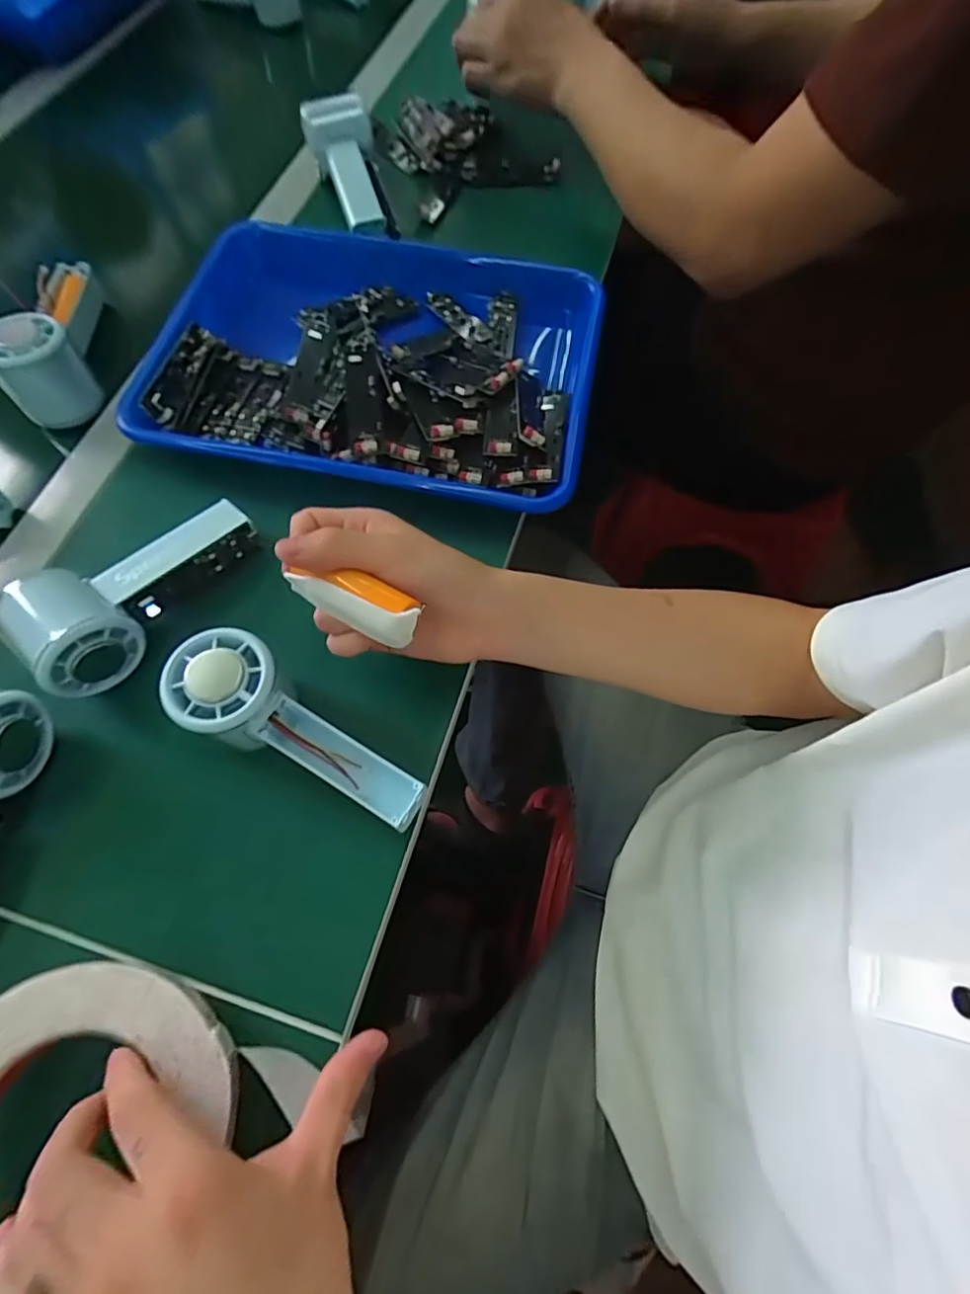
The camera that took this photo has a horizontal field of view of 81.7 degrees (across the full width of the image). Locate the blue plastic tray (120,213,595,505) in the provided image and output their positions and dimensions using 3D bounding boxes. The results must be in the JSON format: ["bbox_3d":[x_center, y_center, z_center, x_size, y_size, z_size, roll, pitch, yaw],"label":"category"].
[{"bbox_3d":[-0.094,-0.224,0.462,0.358,0.071,0.244,10,67,5],"label":"blue plastic tray"}]

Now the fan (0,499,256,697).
[{"bbox_3d":[-0.222,-0.045,0.351,0.070,0.047,0.151,34,71,14],"label":"fan"}]

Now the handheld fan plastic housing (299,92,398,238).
[{"bbox_3d":[-0.121,-0.440,0.527,0.060,0.038,0.147,-20,86,-8],"label":"handheld fan plastic housing"}]

